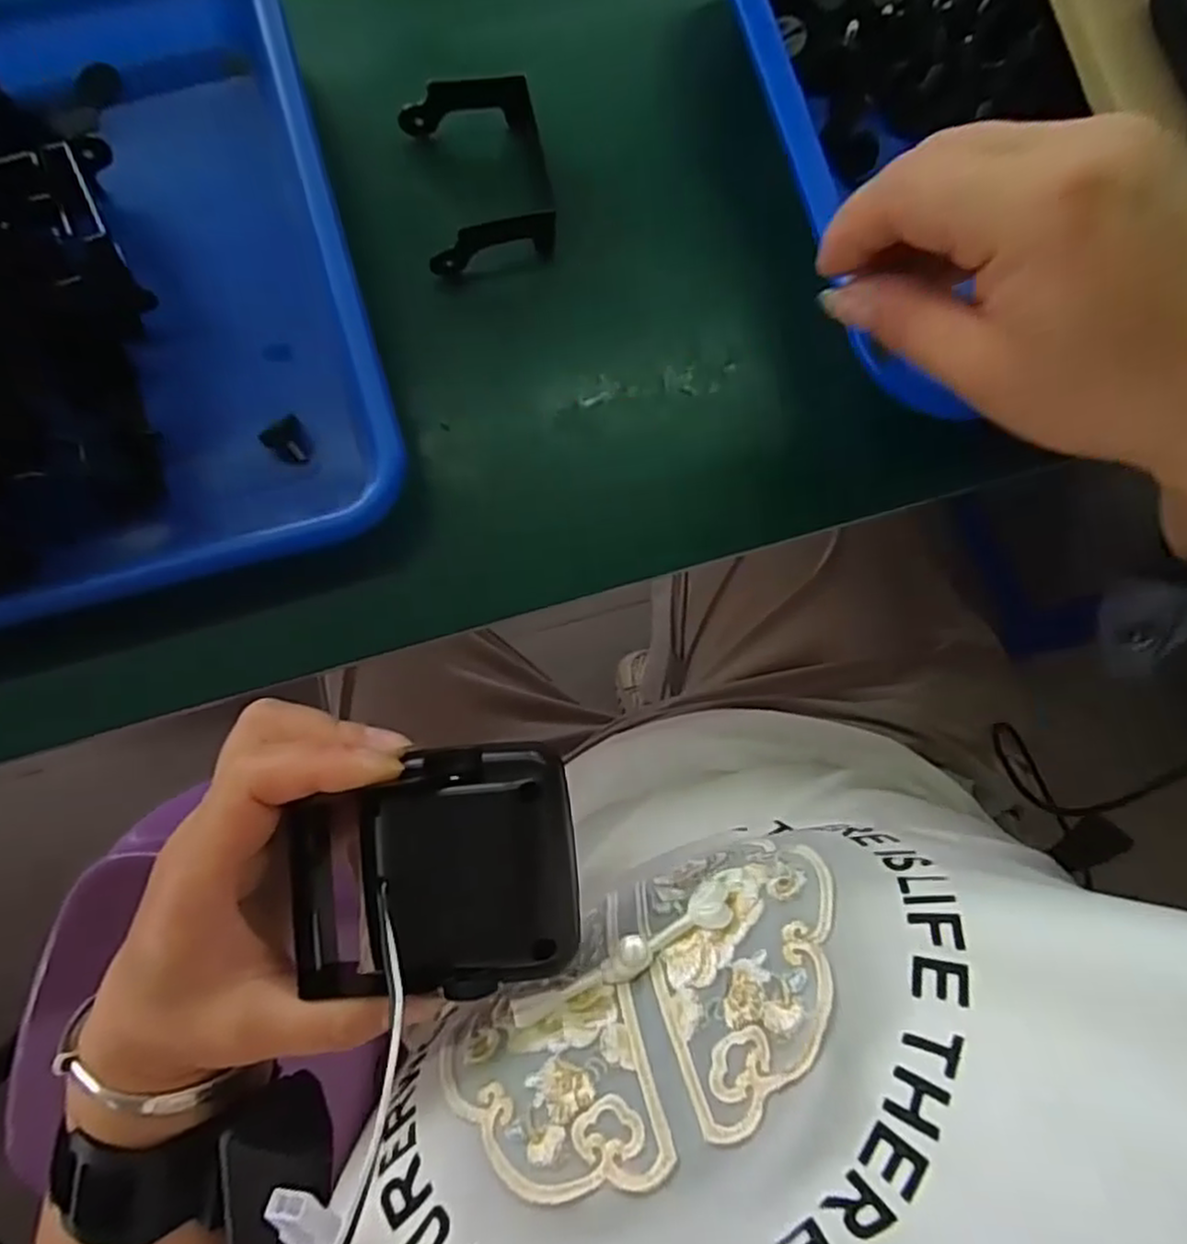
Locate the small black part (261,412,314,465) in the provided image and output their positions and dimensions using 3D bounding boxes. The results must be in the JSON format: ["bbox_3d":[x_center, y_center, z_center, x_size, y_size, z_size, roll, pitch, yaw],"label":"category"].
[{"bbox_3d":[-0.120,-0.071,0.288,0.016,0.011,0.014,-35,85,-5],"label":"small black part"}]

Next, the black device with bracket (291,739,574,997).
[{"bbox_3d":[-0.047,0.075,0.218,0.081,0.027,0.071,-3,83,-1],"label":"black device with bracket"}]

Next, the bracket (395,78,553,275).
[{"bbox_3d":[-0.046,-0.184,0.303,0.055,0.032,0.066,-14,84,-3],"label":"bracket"}]

